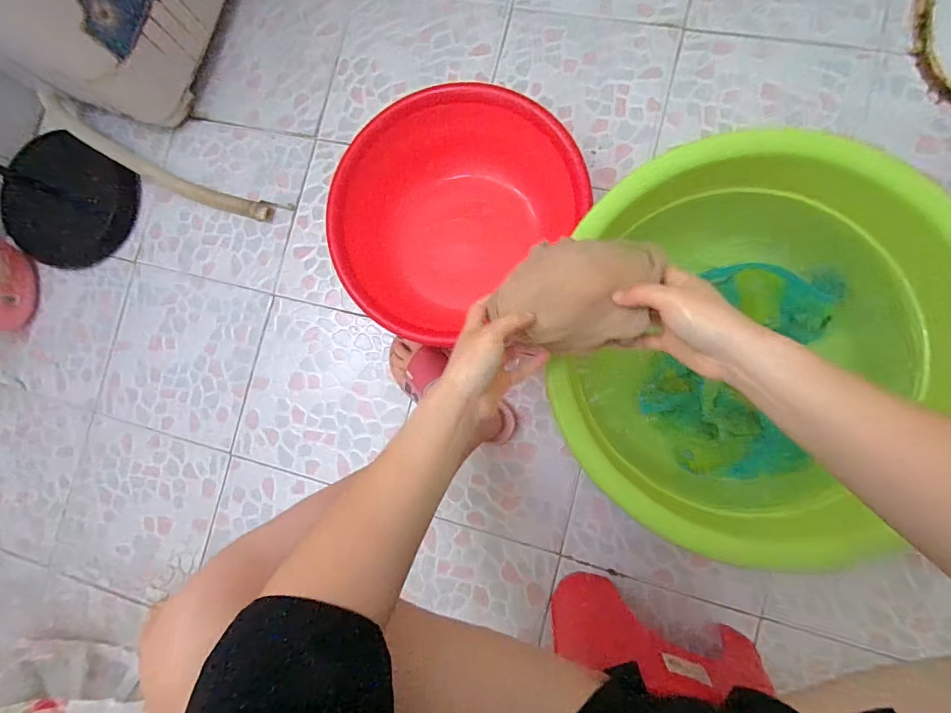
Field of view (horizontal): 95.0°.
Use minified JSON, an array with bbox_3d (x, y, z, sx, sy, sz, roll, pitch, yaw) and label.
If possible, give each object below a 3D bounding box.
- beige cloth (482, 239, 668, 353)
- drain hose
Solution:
[{"bbox_3d":[0.095,-0.061,0.428,0.151,0.043,0.106,4,88,7],"label":"beige cloth"},{"bbox_3d":[-0.584,-0.353,0.794,0.460,0.070,0.066,26,91,7],"label":"drain hose"}]

